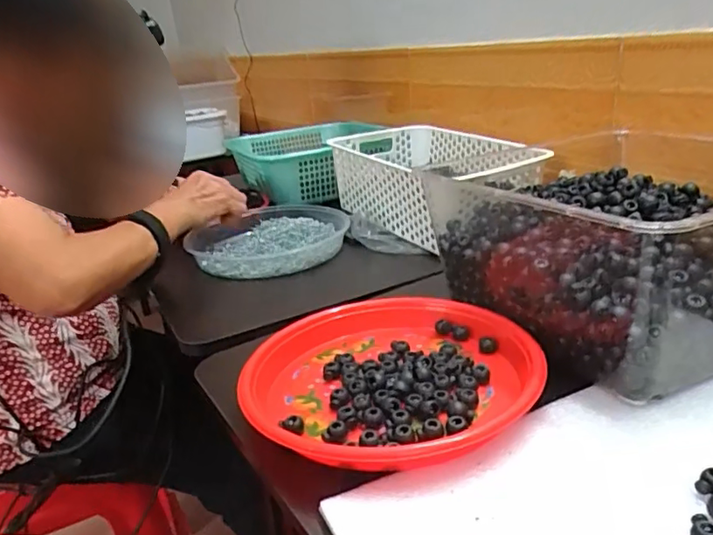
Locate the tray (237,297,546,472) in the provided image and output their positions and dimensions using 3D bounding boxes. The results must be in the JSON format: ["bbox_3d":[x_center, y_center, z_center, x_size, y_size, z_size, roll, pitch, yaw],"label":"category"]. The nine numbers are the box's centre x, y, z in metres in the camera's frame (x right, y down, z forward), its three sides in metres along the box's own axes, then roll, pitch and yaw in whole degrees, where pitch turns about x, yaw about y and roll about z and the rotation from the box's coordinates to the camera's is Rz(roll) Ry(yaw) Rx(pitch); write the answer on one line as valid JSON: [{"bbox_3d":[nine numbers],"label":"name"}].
[{"bbox_3d":[0.030,0.086,0.464,0.238,0.032,0.222,-18,25,-27],"label":"tray"}]

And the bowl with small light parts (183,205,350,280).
[{"bbox_3d":[-0.122,-0.042,0.823,0.210,0.045,0.196,-5,22,3],"label":"bowl with small light parts"}]

